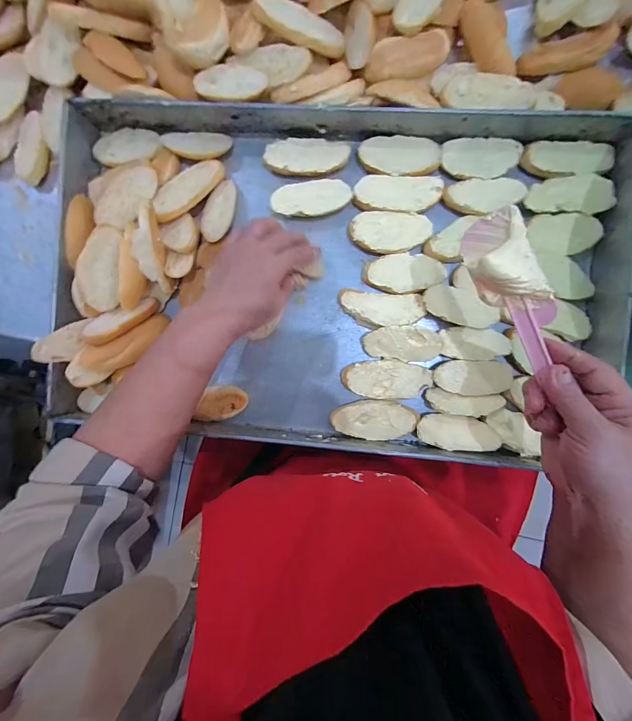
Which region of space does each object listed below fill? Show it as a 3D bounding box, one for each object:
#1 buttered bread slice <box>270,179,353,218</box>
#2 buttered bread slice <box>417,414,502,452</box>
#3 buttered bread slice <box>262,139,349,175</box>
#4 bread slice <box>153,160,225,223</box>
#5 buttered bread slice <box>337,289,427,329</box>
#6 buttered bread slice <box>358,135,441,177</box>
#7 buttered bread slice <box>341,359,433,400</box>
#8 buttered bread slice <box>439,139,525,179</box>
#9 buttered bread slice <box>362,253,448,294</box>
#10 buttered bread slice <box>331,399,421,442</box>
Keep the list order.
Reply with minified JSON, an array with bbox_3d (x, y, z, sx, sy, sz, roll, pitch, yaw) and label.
[{"bbox_3d":[-0.006,-0.184,0.366,0.089,0.009,0.038,-10,91,5],"label":"buttered bread slice"},{"bbox_3d":[0.160,0.081,0.360,0.087,0.012,0.035,5,92,4],"label":"buttered bread slice"},{"bbox_3d":[-0.011,-0.230,0.366,0.095,0.009,0.041,2,92,5],"label":"buttered bread slice"},{"bbox_3d":[-0.150,-0.197,0.371,0.041,0.010,0.099,37,73,3],"label":"bread slice"},{"bbox_3d":[0.075,-0.058,0.376,0.097,0.014,0.041,5,92,4],"label":"buttered bread slice"},{"bbox_3d":[0.094,-0.230,0.364,0.089,0.010,0.046,5,92,4],"label":"buttered bread slice"},{"bbox_3d":[0.082,0.022,0.379,0.100,0.018,0.044,-3,91,5],"label":"buttered bread slice"},{"bbox_3d":[0.182,-0.222,0.358,0.081,0.008,0.043,3,92,5],"label":"buttered bread slice"},{"bbox_3d":[0.101,-0.099,0.371,0.089,0.010,0.044,-5,91,5],"label":"buttered bread slice"},{"bbox_3d":[0.069,0.069,0.382,0.097,0.018,0.045,1,92,5],"label":"buttered bread slice"}]

